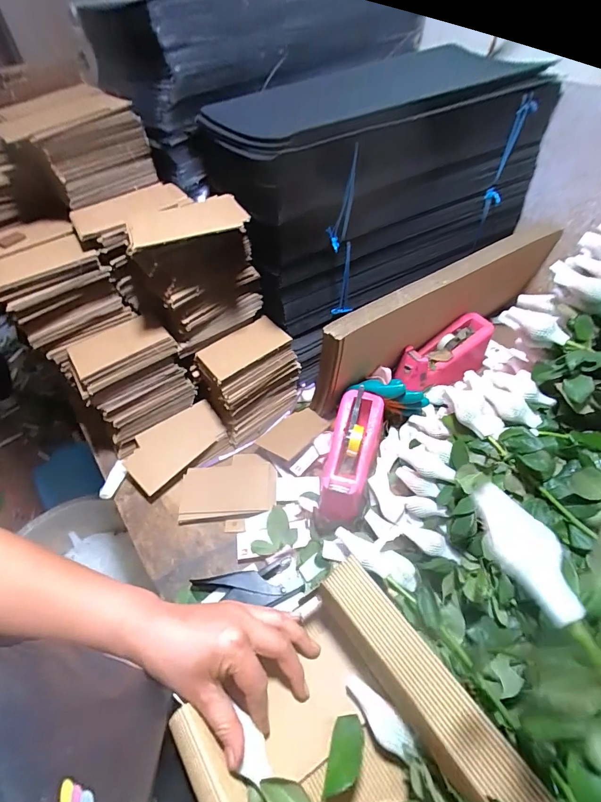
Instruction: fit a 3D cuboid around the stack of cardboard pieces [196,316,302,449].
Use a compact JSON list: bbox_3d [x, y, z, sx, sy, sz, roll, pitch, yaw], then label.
[{"bbox_3d":[-0.082,-0.035,0.667,0.152,0.155,0.108,-29,56,-20],"label":"stack of cardboard pieces"}]

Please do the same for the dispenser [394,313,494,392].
[{"bbox_3d":[0.271,-0.083,0.702,0.197,0.068,0.078,-26,55,-18],"label":"dispenser"}]

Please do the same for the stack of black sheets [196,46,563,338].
[{"bbox_3d":[0.147,-0.354,0.634,0.520,0.269,0.243,-30,56,-21],"label":"stack of black sheets"}]

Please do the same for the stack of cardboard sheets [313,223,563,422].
[{"bbox_3d":[0.256,-0.148,0.678,0.527,0.185,0.049,-25,55,-18],"label":"stack of cardboard sheets"}]

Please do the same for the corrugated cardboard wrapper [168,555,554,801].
[{"bbox_3d":[0.032,0.291,0.308,0.206,0.099,0.206,-31,56,-21],"label":"corrugated cardboard wrapper"}]

